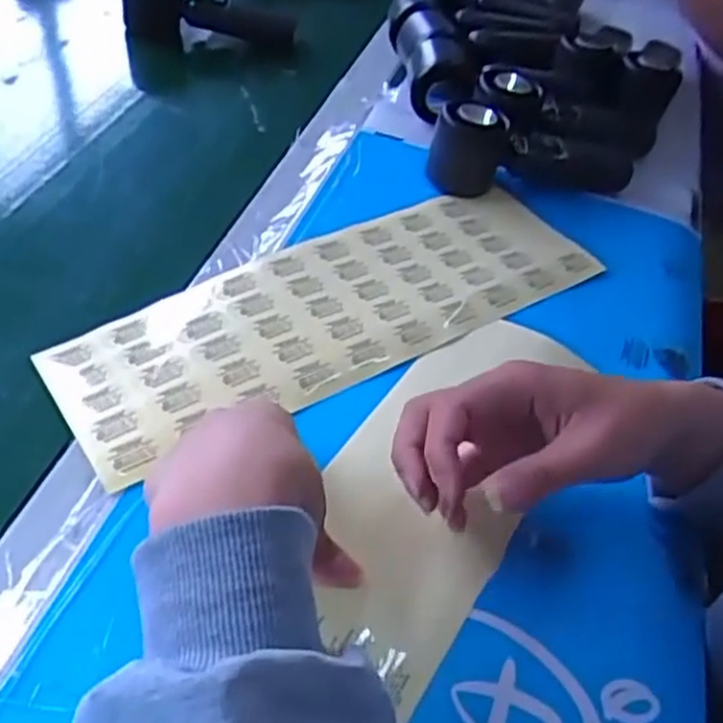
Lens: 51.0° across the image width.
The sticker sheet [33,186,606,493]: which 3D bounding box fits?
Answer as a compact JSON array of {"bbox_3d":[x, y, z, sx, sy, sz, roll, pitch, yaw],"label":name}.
[{"bbox_3d":[-0.010,-0.039,0.493,0.364,0.011,0.123,-24,55,-28],"label":"sticker sheet"}]

